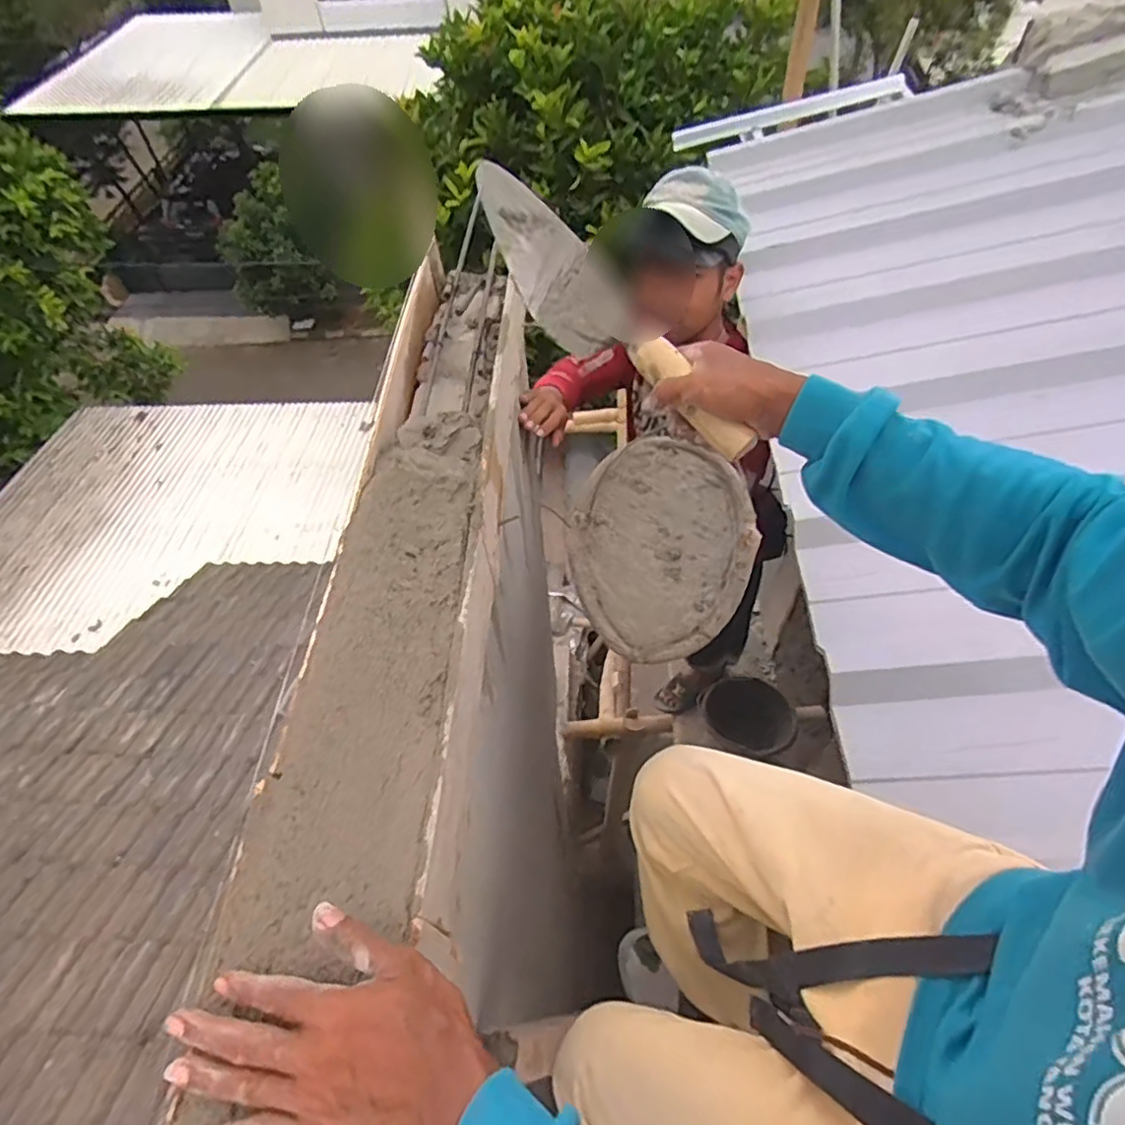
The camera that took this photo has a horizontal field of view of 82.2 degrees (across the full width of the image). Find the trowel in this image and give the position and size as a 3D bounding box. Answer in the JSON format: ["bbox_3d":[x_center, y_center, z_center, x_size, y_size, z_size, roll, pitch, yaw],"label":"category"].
[{"bbox_3d":[0.029,-0.211,0.538,0.072,0.050,0.302,-37,80,-23],"label":"trowel"}]

